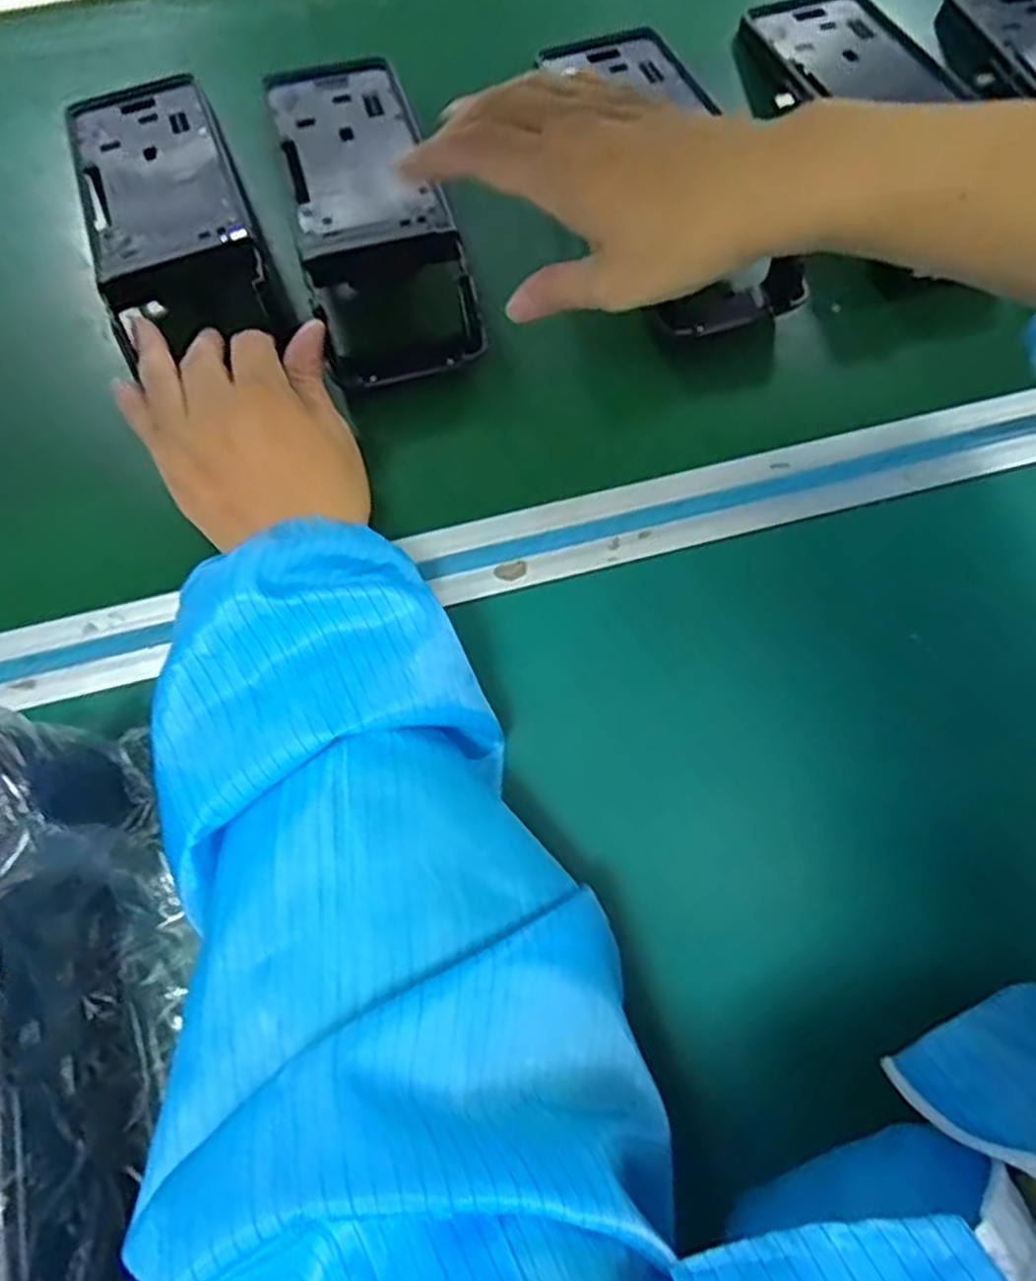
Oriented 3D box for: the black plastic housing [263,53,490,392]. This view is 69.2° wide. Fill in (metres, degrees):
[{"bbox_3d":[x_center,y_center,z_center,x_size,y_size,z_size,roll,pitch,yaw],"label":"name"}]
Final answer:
[{"bbox_3d":[-0.084,-0.239,0.401,0.078,0.035,0.219,-18,74,-6],"label":"black plastic housing"}]

